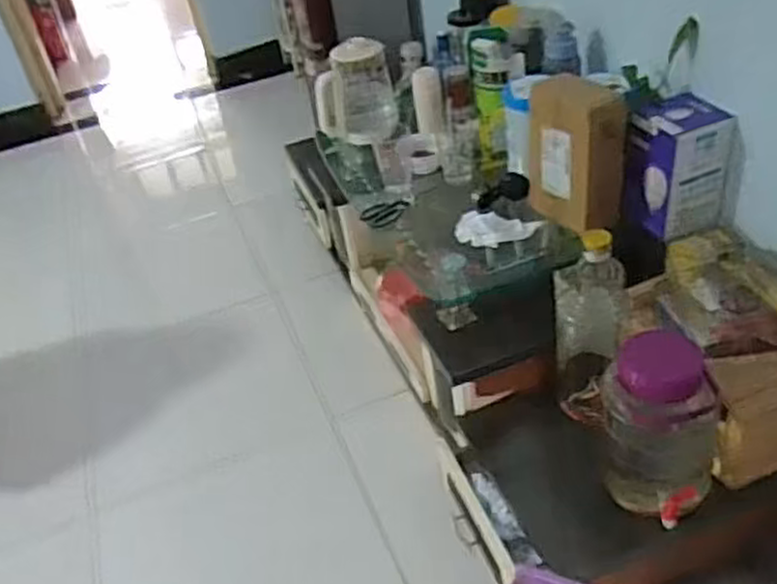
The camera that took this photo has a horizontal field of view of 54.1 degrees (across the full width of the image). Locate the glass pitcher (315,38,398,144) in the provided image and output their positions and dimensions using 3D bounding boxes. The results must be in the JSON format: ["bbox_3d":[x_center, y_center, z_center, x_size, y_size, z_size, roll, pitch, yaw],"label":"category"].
[{"bbox_3d":[-0.083,-0.470,1.837,0.193,0.200,0.126,-9,37,1],"label":"glass pitcher"}]

